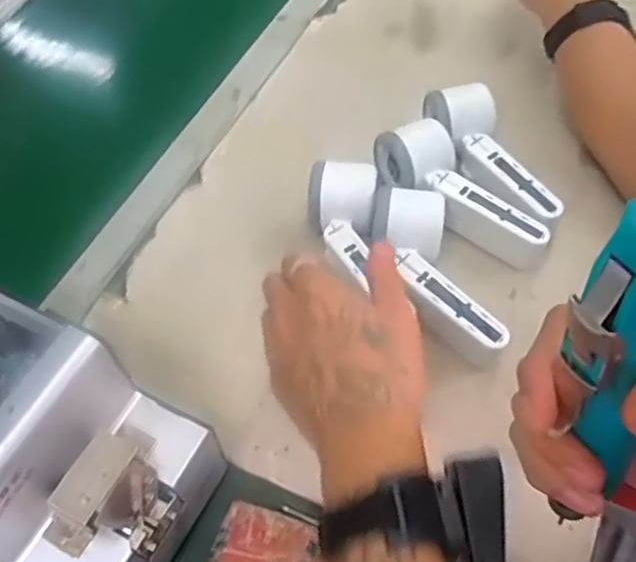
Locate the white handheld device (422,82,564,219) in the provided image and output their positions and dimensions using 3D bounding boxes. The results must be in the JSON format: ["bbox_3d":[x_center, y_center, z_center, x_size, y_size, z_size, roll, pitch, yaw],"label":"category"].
[{"bbox_3d":[0.144,-0.106,0.549,0.049,0.049,0.157,-18,58,-8],"label":"white handheld device"}]

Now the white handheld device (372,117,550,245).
[{"bbox_3d":[0.112,-0.071,0.531,0.057,0.048,0.157,-31,61,-16],"label":"white handheld device"}]

